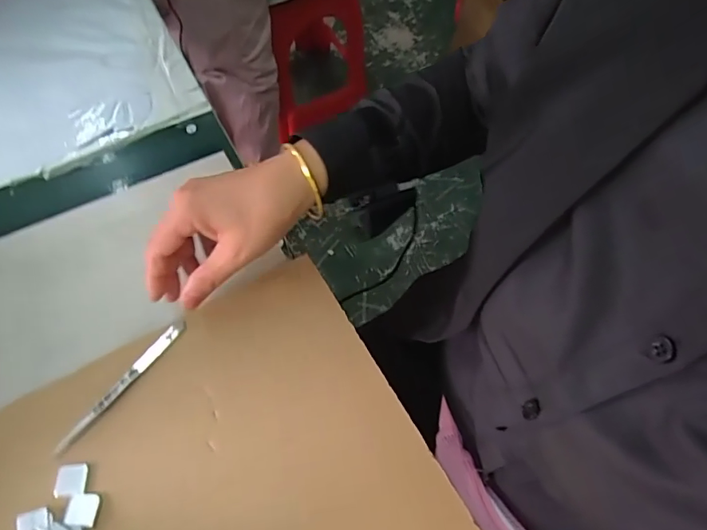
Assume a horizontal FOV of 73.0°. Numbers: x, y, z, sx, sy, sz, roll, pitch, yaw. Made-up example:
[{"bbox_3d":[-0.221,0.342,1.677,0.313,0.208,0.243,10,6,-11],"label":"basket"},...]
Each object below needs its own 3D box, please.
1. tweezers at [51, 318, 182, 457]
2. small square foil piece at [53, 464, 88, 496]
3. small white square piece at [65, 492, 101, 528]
[{"bbox_3d":[-0.184,0.095,0.382,0.013,0.007,0.127,34,68,15],"label":"tweezers"},{"bbox_3d":[-0.208,0.158,0.351,0.021,0.004,0.021,-4,64,-3],"label":"small square foil piece"},{"bbox_3d":[-0.195,0.176,0.343,0.019,0.004,0.021,3,64,0],"label":"small white square piece"}]

